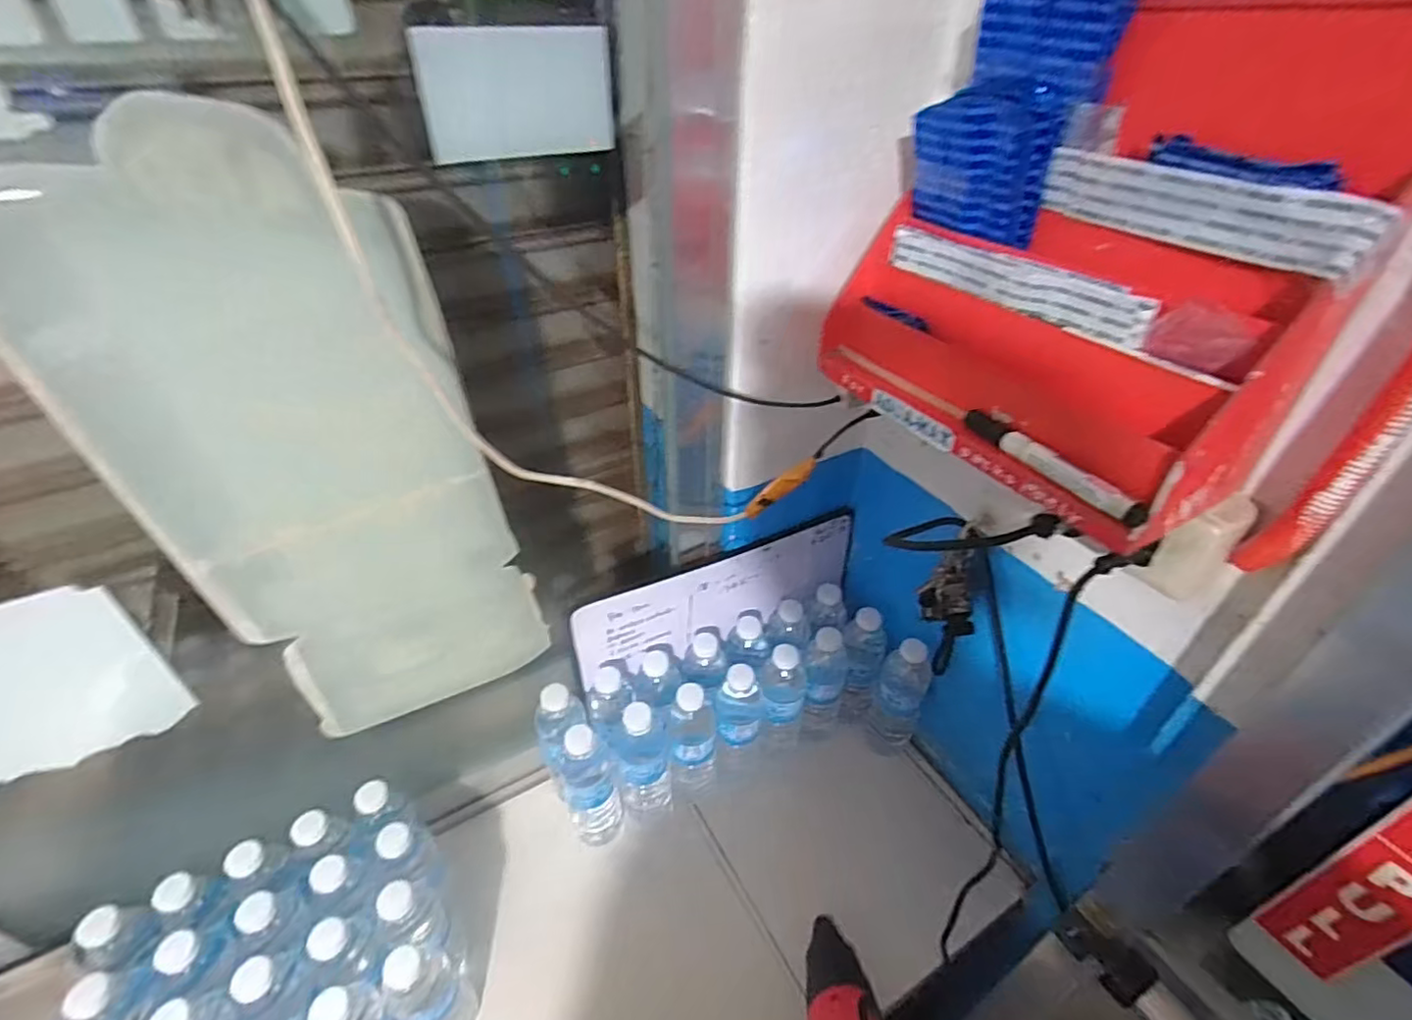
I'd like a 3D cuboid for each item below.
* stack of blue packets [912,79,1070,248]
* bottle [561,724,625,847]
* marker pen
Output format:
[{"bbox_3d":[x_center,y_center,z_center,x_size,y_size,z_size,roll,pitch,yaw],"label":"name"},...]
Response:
[{"bbox_3d":[0.207,-0.264,0.477,0.039,0.097,0.099,-20,44,-25],"label":"stack of blue packets"},{"bbox_3d":[-0.136,0.328,0.744,0.065,0.203,0.050,-10,40,-14],"label":"bottle"},{"bbox_3d":[0.230,-0.035,0.428,0.017,0.016,0.140,-15,42,-20],"label":"marker pen"}]

